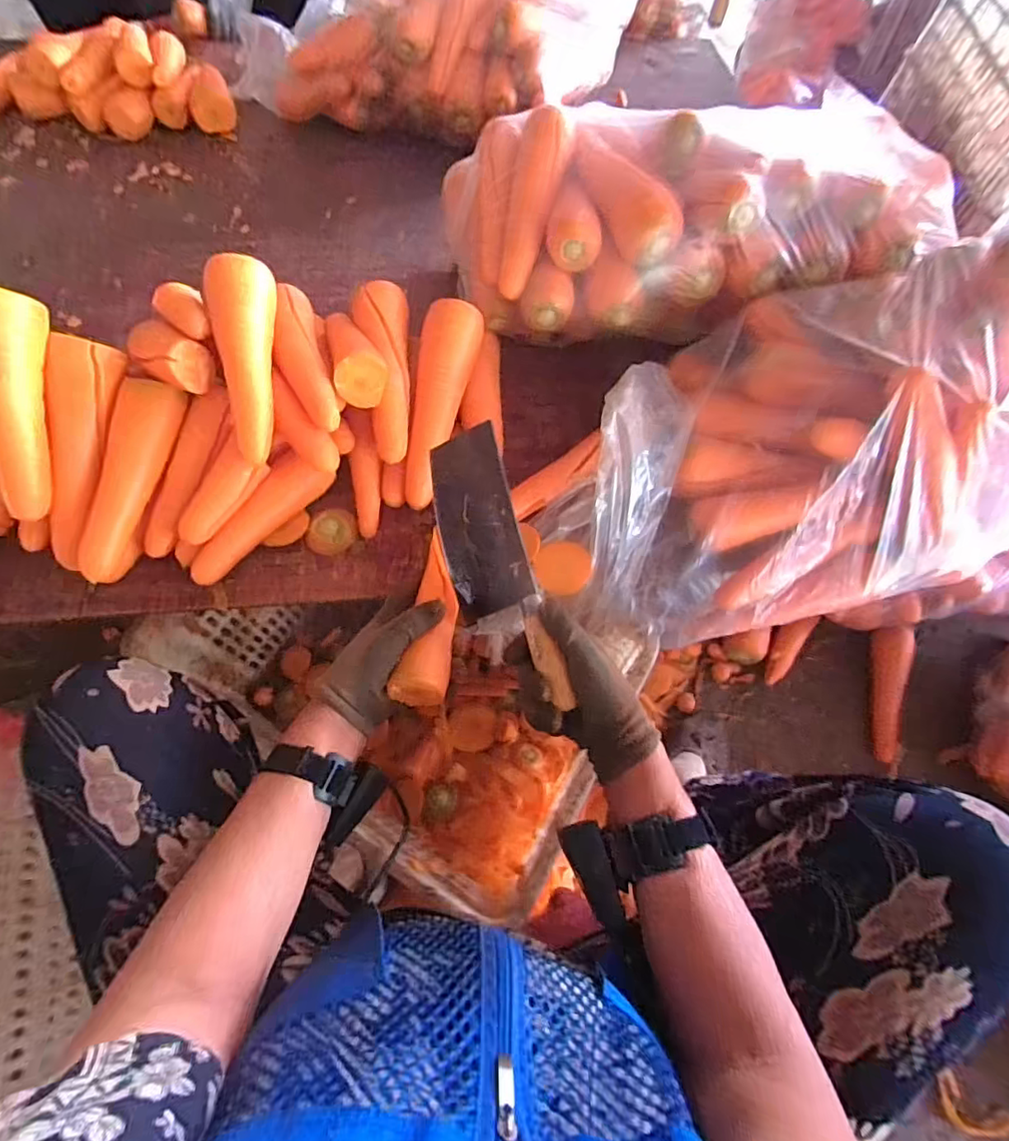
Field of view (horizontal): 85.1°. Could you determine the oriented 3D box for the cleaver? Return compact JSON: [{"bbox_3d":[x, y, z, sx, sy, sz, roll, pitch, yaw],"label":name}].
[{"bbox_3d":[-0.014,-0.002,0.502,0.093,0.015,0.253,-25,75,34],"label":"cleaver"}]

